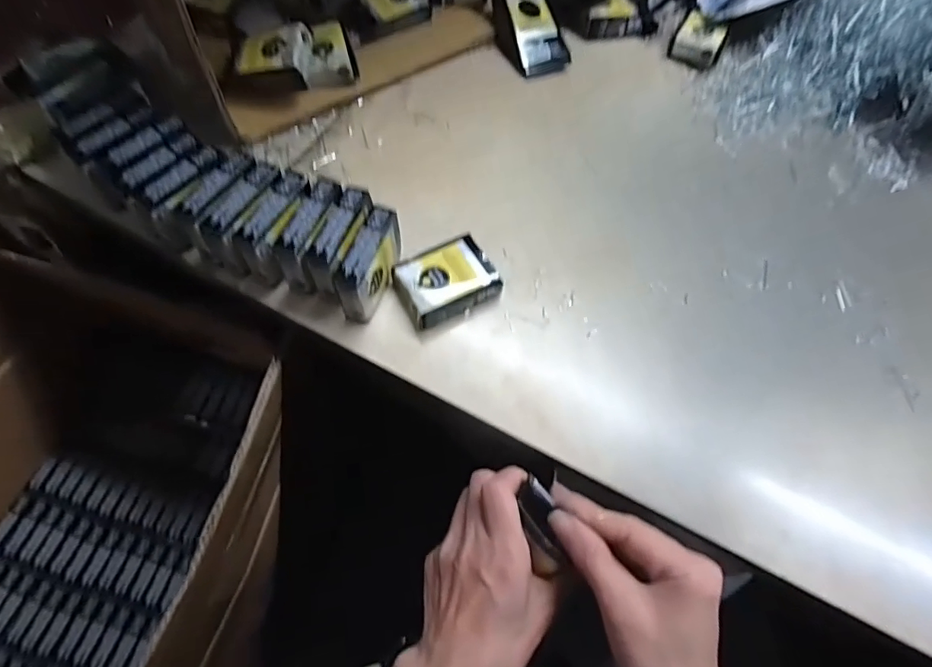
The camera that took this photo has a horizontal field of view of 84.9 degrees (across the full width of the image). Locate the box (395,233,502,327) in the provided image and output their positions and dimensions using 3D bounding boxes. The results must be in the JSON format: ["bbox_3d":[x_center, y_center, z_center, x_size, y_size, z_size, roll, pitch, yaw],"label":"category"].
[{"bbox_3d":[-0.016,-0.040,0.407,0.076,0.025,0.057,-25,68,-15],"label":"box"}]

